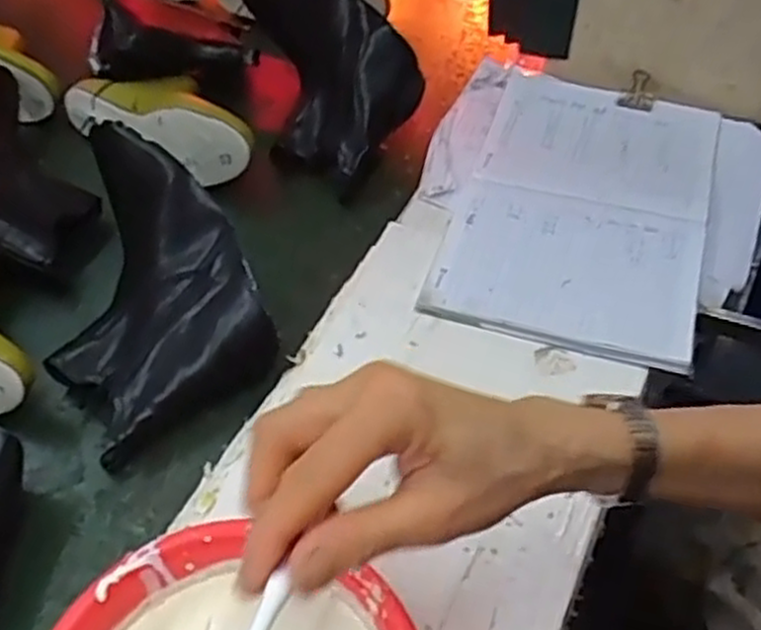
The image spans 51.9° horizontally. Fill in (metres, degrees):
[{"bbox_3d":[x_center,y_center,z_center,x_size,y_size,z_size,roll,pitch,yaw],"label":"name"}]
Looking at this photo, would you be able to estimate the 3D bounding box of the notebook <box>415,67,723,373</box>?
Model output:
[{"bbox_3d":[0.177,-0.099,0.676,0.201,0.019,0.315,13,52,15],"label":"notebook"}]

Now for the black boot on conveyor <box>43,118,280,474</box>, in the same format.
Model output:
[{"bbox_3d":[-0.193,-0.027,0.607,0.158,0.116,0.209,-30,54,-20],"label":"black boot on conveyor"}]

